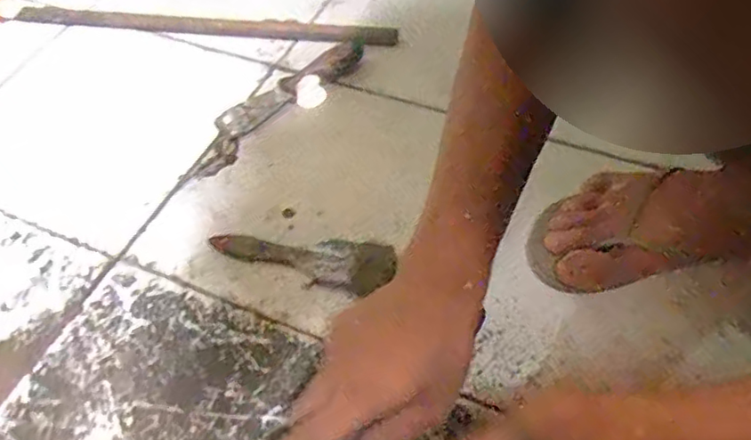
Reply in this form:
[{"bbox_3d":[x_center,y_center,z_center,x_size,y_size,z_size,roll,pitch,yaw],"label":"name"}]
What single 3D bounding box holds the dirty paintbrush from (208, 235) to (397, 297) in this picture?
[{"bbox_3d":[-0.070,0.038,0.556,0.172,0.012,0.049,5,54,7],"label":"dirty paintbrush"}]

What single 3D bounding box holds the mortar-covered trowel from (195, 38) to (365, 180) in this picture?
[{"bbox_3d":[-0.111,-0.136,0.684,0.058,0.023,0.247,36,63,26],"label":"mortar-covered trowel"}]

